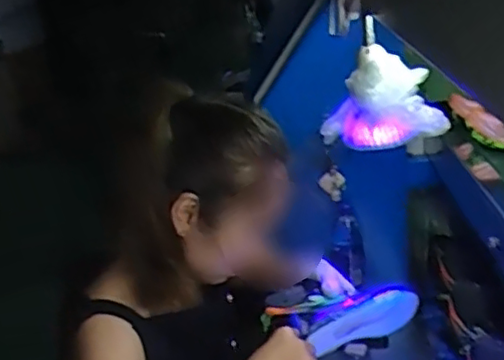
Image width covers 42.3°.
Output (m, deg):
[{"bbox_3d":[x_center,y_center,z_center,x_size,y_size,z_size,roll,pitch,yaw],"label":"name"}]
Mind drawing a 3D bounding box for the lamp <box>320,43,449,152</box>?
[{"bbox_3d":[0.164,-0.106,0.834,0.105,0.113,0.130,-13,20,-17],"label":"lamp"}]

